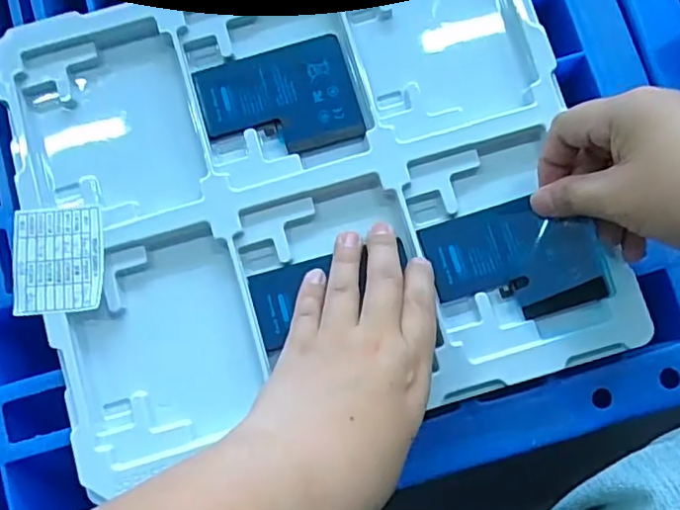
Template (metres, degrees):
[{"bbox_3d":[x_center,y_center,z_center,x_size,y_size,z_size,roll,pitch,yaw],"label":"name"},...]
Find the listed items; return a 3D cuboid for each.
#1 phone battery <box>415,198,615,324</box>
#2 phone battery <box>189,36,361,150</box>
[{"bbox_3d":[0.098,0.004,0.334,0.089,0.005,0.066,-17,81,2],"label":"phone battery"},{"bbox_3d":[-0.035,-0.090,0.348,0.088,0.008,0.065,-17,82,-1],"label":"phone battery"}]

